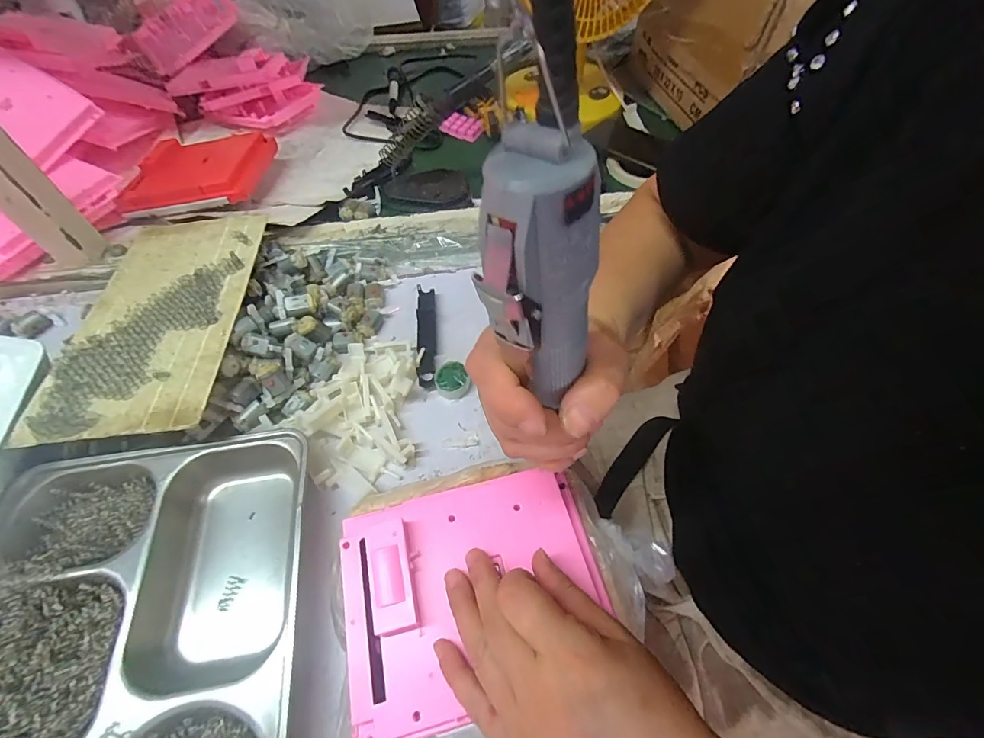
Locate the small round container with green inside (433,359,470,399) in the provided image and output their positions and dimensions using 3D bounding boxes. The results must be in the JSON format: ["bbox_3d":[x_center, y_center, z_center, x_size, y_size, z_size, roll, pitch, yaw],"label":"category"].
[{"bbox_3d":[-0.039,0.011,0.407,0.030,0.016,0.033,1,57,-1],"label":"small round container with green inside"}]

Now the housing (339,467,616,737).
[{"bbox_3d":[-0.011,0.132,0.264,0.157,0.024,0.123,-12,58,-10],"label":"housing"}]

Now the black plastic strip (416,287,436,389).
[{"bbox_3d":[-0.067,-0.036,0.440,0.019,0.013,0.119,-3,57,-4],"label":"black plastic strip"}]

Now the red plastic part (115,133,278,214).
[{"bbox_3d":[-0.360,-0.245,0.534,0.162,0.031,0.120,0,57,-2],"label":"red plastic part"}]

